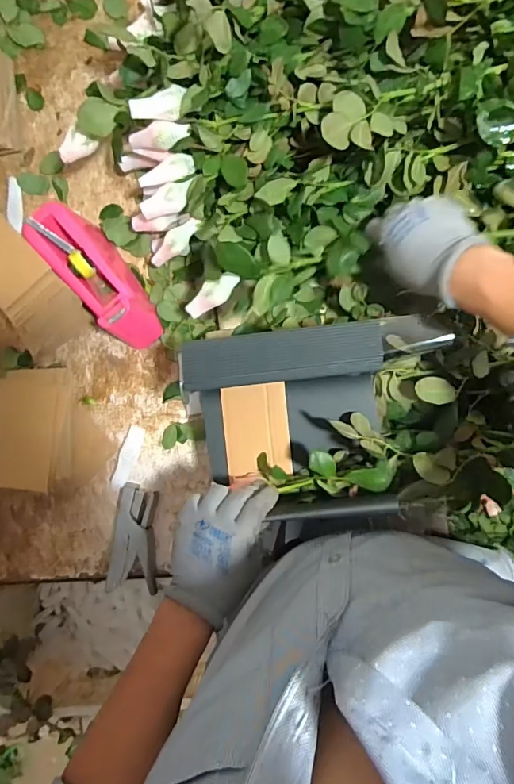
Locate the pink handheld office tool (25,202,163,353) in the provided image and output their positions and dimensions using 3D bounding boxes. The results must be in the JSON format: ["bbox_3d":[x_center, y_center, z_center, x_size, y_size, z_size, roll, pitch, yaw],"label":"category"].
[{"bbox_3d":[-0.213,-0.154,0.624,0.070,0.097,0.198,-38,86,3],"label":"pink handheld office tool"}]

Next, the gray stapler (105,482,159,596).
[{"bbox_3d":[-0.174,0.205,0.645,0.068,0.022,0.143,1,89,5],"label":"gray stapler"}]

